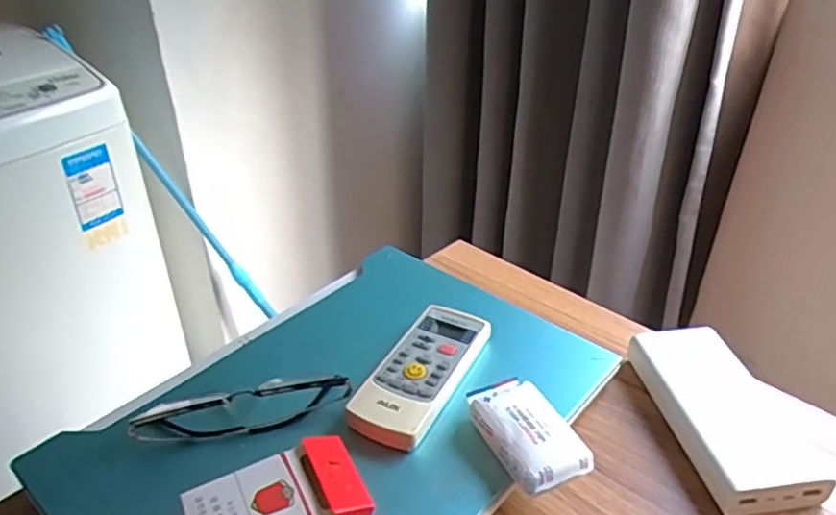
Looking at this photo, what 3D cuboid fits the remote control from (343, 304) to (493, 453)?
[{"bbox_3d":[0.002,0.082,0.471,0.055,0.020,0.132,16,36,24],"label":"remote control"}]

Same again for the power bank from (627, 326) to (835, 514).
[{"bbox_3d":[0.221,0.110,0.467,0.081,0.025,0.152,-5,33,-6],"label":"power bank"}]

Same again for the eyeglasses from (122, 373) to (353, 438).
[{"bbox_3d":[-0.119,0.100,0.444,0.144,0.027,0.032,-9,34,-12],"label":"eyeglasses"}]

